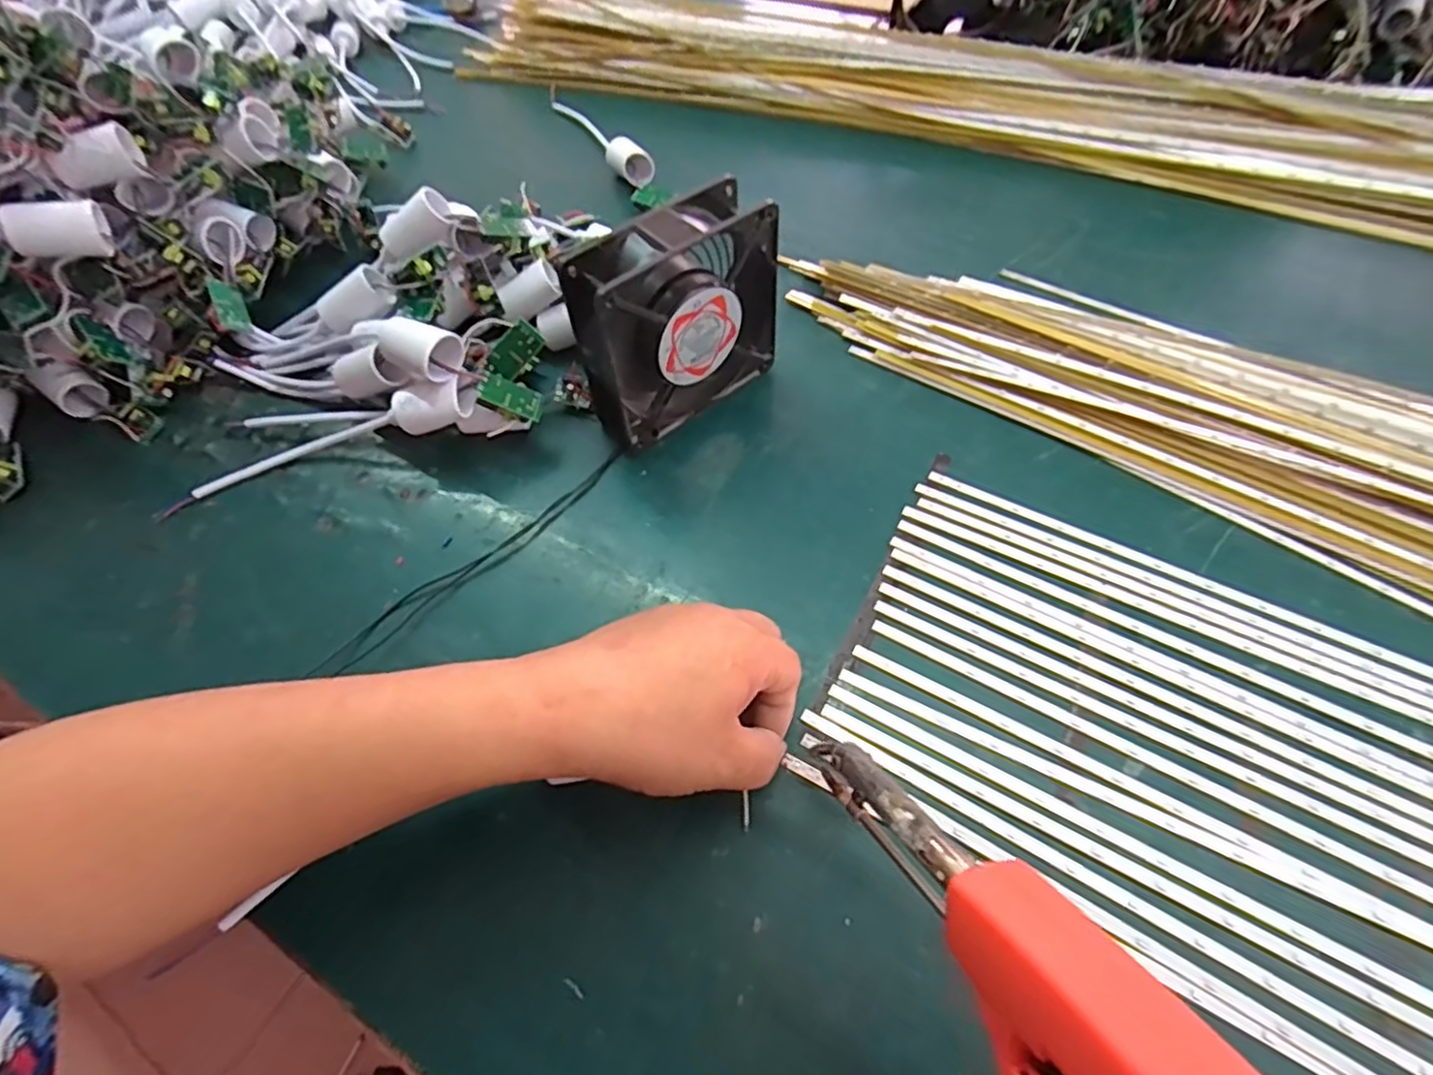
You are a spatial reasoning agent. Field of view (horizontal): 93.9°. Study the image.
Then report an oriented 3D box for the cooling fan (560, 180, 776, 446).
[{"bbox_3d":[-0.021,-0.128,0.394,0.121,0.122,0.042,-35,61,-17],"label":"cooling fan"}]

